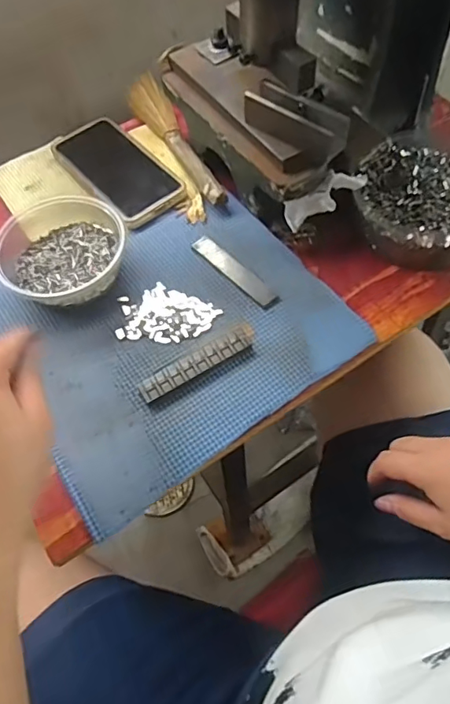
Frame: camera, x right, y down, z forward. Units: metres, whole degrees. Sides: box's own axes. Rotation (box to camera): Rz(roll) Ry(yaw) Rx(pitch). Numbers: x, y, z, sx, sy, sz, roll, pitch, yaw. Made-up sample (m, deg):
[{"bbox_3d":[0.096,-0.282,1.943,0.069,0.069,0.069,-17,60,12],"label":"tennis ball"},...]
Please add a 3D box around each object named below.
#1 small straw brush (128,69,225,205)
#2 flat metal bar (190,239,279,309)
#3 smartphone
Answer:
[{"bbox_3d":[-0.056,-0.235,0.555,0.035,0.018,0.228,-22,62,-10],"label":"small straw brush"},{"bbox_3d":[0.008,-0.075,0.473,0.020,0.004,0.098,-39,66,-18],"label":"flat metal bar"},{"bbox_3d":[-0.113,-0.193,0.539,0.074,0.011,0.152,-37,65,-17],"label":"smartphone"}]

